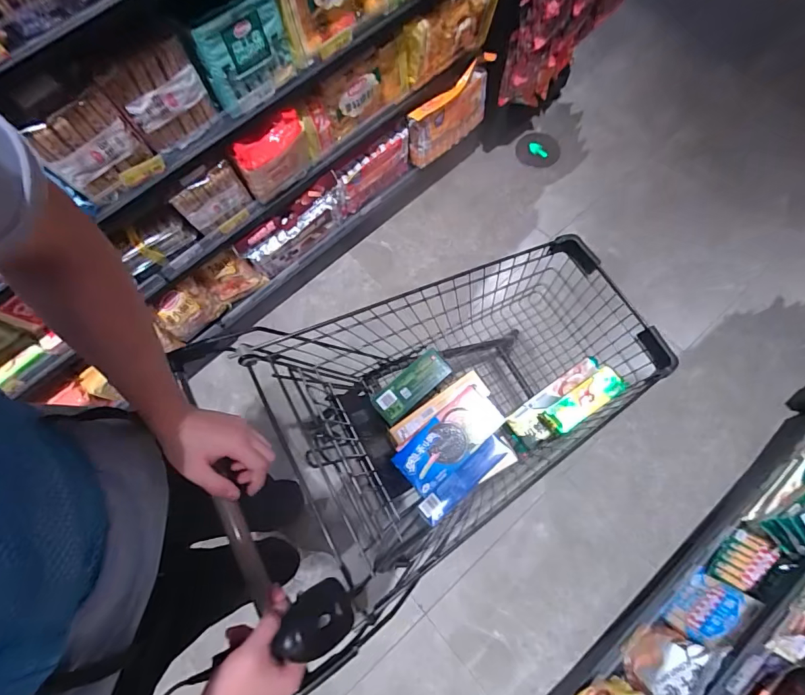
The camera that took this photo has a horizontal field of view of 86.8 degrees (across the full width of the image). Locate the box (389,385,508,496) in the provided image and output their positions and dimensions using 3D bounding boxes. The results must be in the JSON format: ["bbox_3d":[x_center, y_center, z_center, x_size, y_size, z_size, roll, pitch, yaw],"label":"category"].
[{"bbox_3d":[0.088,0.177,0.819,0.214,0.039,0.101,-42,75,-10],"label":"box"}]

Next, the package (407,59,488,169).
[{"bbox_3d":[0.162,-0.742,1.378,0.315,0.217,0.072,-41,75,-10],"label":"package"}]

